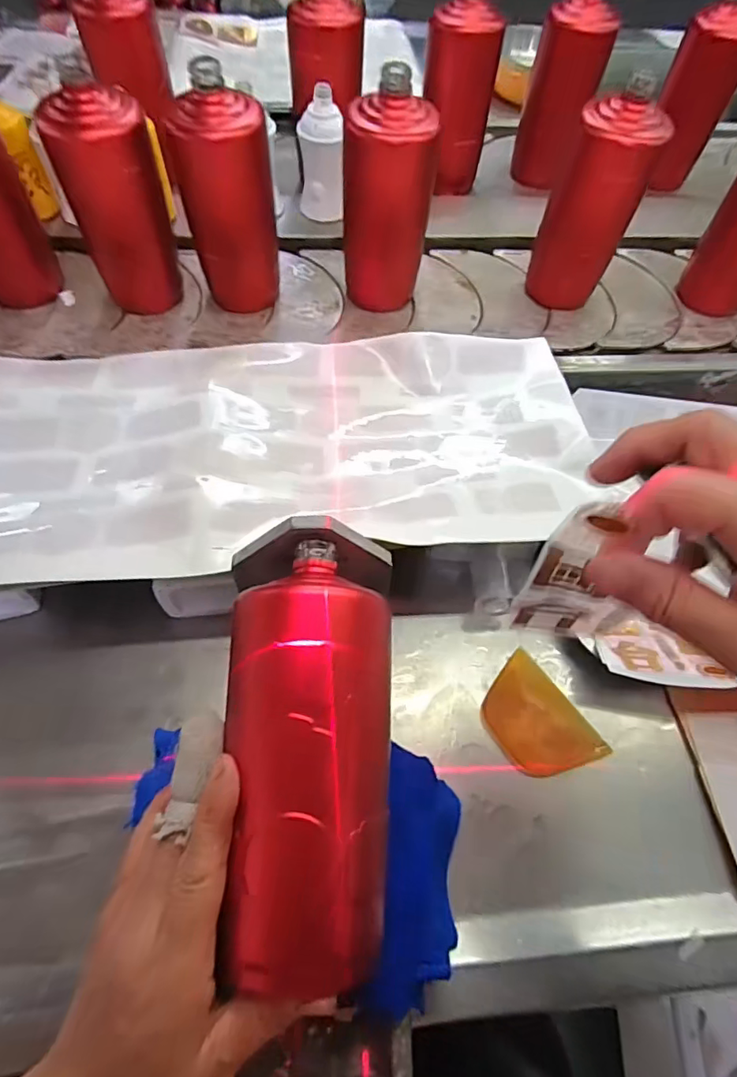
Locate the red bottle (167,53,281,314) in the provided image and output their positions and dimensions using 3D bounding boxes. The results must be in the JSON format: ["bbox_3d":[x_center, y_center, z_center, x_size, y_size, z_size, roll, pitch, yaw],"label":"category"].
[{"bbox_3d":[-0.131,-0.310,0.502,0.065,0.186,0.065,23,60,11],"label":"red bottle"}]

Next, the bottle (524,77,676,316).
[{"bbox_3d":[0.222,-0.327,0.534,0.068,0.184,0.067,-17,61,-12],"label":"bottle"}]

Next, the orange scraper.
[{"bbox_3d":[0.117,0.128,0.373,0.060,0.006,0.083,-30,64,-19],"label":"orange scraper"}]

